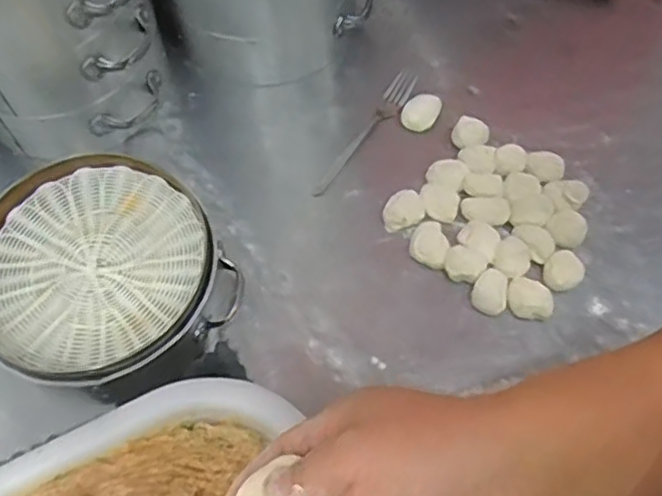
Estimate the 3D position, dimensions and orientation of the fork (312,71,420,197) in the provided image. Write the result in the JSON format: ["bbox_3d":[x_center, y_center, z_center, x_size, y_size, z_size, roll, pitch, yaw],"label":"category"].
[{"bbox_3d":[0.035,-0.111,0.647,0.024,0.011,0.157,29,65,14],"label":"fork"}]

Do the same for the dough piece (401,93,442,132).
[{"bbox_3d":[0.088,-0.134,0.663,0.034,0.013,0.038,28,65,13],"label":"dough piece"}]

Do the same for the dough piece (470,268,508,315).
[{"bbox_3d":[0.134,0.036,0.570,0.028,0.012,0.036,13,63,6],"label":"dough piece"}]

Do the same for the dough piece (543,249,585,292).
[{"bbox_3d":[0.199,0.020,0.580,0.031,0.016,0.041,33,66,16],"label":"dough piece"}]

